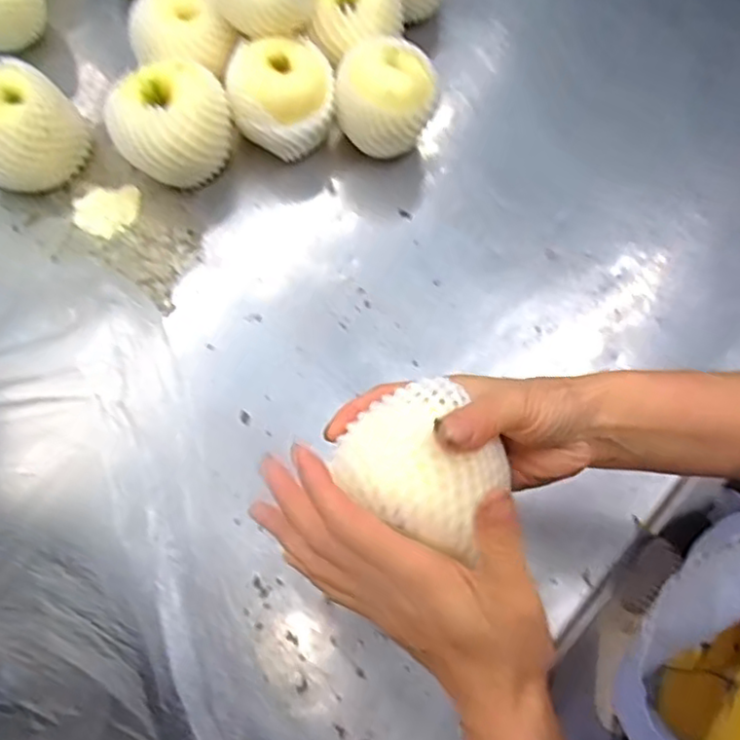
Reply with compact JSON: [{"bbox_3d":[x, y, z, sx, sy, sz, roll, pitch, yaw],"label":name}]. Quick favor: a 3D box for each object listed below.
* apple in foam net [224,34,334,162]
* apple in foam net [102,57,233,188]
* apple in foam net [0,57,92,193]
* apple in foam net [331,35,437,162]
[{"bbox_3d":[-0.079,-0.244,0.594,0.089,0.088,0.084,1,69,-3],"label":"apple in foam net"},{"bbox_3d":[-0.172,-0.209,0.573,0.099,0.087,0.091,-3,69,-4],"label":"apple in foam net"},{"bbox_3d":[-0.301,-0.208,0.563,0.092,0.085,0.085,0,69,-3],"label":"apple in foam net"},{"bbox_3d":[0.015,-0.243,0.597,0.091,0.090,0.082,16,69,3],"label":"apple in foam net"}]

